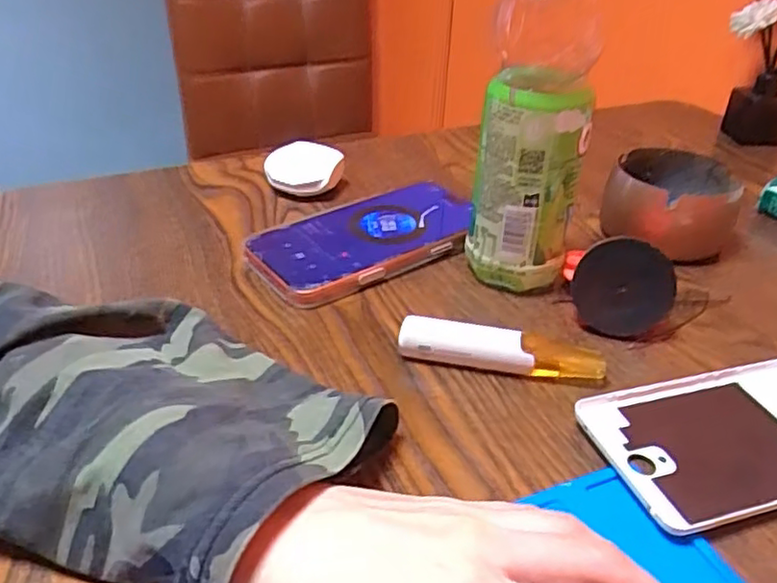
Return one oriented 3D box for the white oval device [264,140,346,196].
[{"bbox_3d":[-0.066,-0.093,0.510,0.054,0.034,0.035,12,35,13],"label":"white oval device"}]

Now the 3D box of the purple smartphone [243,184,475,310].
[{"bbox_3d":[-0.012,-0.036,0.444,0.157,0.018,0.087,-23,42,-32],"label":"purple smartphone"}]

